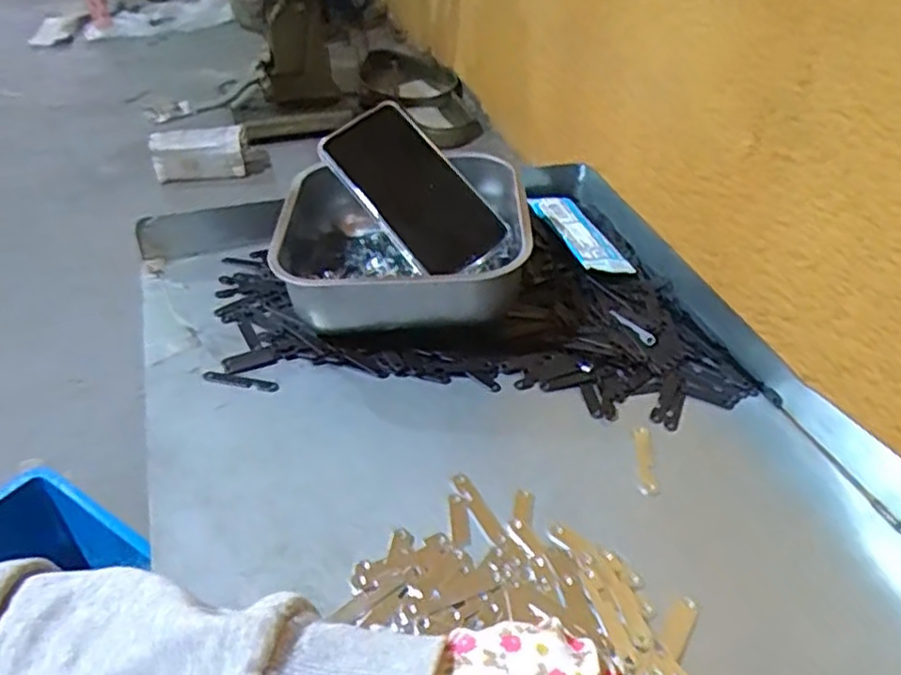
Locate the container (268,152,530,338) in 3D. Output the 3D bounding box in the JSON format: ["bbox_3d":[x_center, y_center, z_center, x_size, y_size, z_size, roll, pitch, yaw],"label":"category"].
[{"bbox_3d":[-0.035,-0.065,0.550,0.170,0.076,0.165,0,39,-3],"label":"container"}]

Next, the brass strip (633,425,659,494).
[{"bbox_3d":[0.120,0.075,0.451,0.011,0.005,0.051,3,39,4],"label":"brass strip"}]

